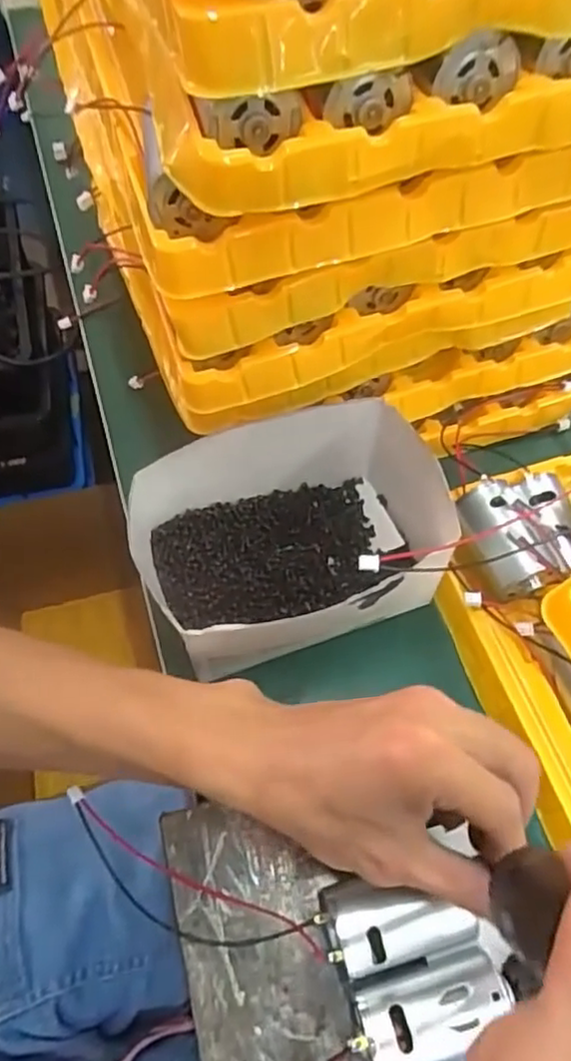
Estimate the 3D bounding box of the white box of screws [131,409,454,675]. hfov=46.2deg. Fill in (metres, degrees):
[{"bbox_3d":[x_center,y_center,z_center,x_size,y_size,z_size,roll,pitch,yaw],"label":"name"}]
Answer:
[{"bbox_3d":[0.009,0.004,0.356,0.153,0.073,0.111,-21,64,-11],"label":"white box of screws"}]

